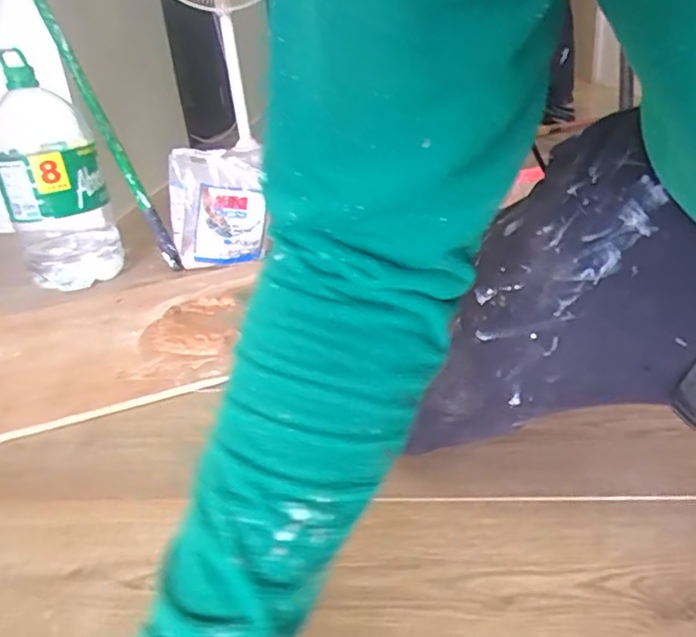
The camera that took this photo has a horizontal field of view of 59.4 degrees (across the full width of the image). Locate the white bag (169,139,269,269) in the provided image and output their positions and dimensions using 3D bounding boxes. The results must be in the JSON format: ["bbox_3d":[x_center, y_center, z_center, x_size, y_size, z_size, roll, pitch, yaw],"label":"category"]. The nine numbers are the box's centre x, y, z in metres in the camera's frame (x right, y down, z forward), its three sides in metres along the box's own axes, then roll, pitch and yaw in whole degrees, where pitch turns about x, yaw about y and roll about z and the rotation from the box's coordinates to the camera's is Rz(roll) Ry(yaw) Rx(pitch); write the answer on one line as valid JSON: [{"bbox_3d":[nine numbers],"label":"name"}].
[{"bbox_3d":[-0.245,-0.214,1.163,0.194,0.204,0.078,-10,26,-8],"label":"white bag"}]

